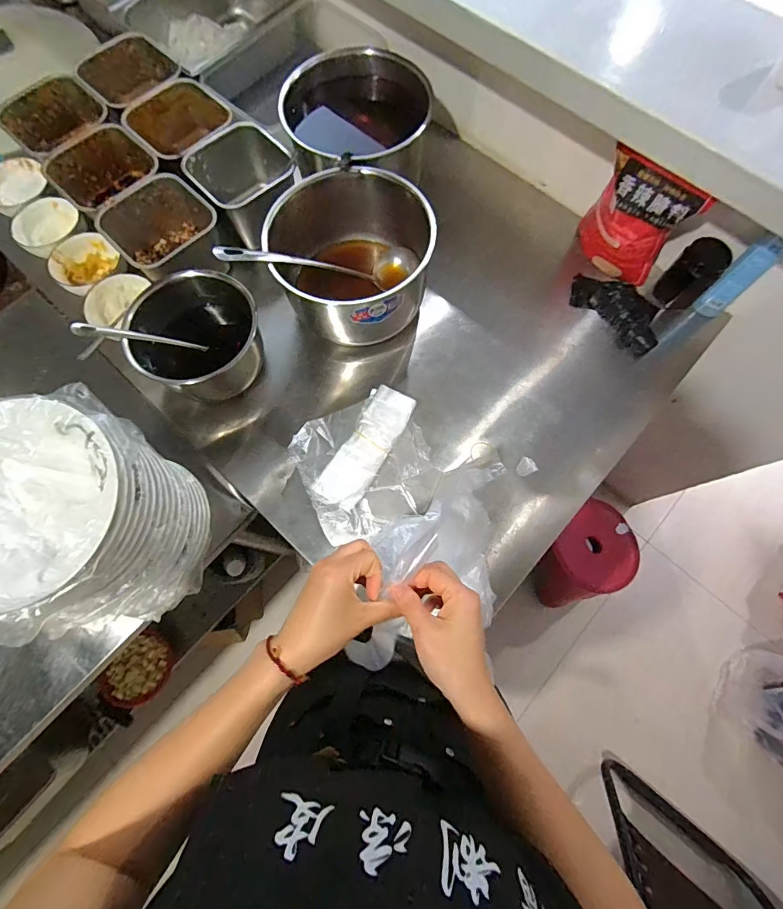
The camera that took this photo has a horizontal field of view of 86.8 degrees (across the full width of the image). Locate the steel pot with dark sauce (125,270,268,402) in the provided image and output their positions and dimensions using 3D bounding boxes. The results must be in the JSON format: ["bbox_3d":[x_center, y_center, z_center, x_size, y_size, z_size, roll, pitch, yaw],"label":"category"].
[{"bbox_3d":[-0.296,-0.176,0.652,0.187,0.121,0.174,0,73,0],"label":"steel pot with dark sauce"}]

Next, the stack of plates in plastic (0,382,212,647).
[{"bbox_3d":[-0.340,0.073,0.458,0.192,0.190,0.221,-18,74,-6],"label":"stack of plates in plastic"}]

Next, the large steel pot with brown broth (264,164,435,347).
[{"bbox_3d":[-0.063,-0.310,0.679,0.246,0.173,0.214,18,74,5],"label":"large steel pot with brown broth"}]

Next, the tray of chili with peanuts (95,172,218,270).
[{"bbox_3d":[-0.381,-0.367,0.713,0.161,0.097,0.159,-40,77,-11],"label":"tray of chili with peanuts"}]

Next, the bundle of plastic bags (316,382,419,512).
[{"bbox_3d":[-0.038,-0.011,0.643,0.073,0.026,0.199,26,75,8],"label":"bundle of plastic bags"}]

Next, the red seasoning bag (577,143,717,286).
[{"bbox_3d":[0.390,-0.378,0.664,0.151,0.177,0.083,34,76,10],"label":"red seasoning bag"}]

